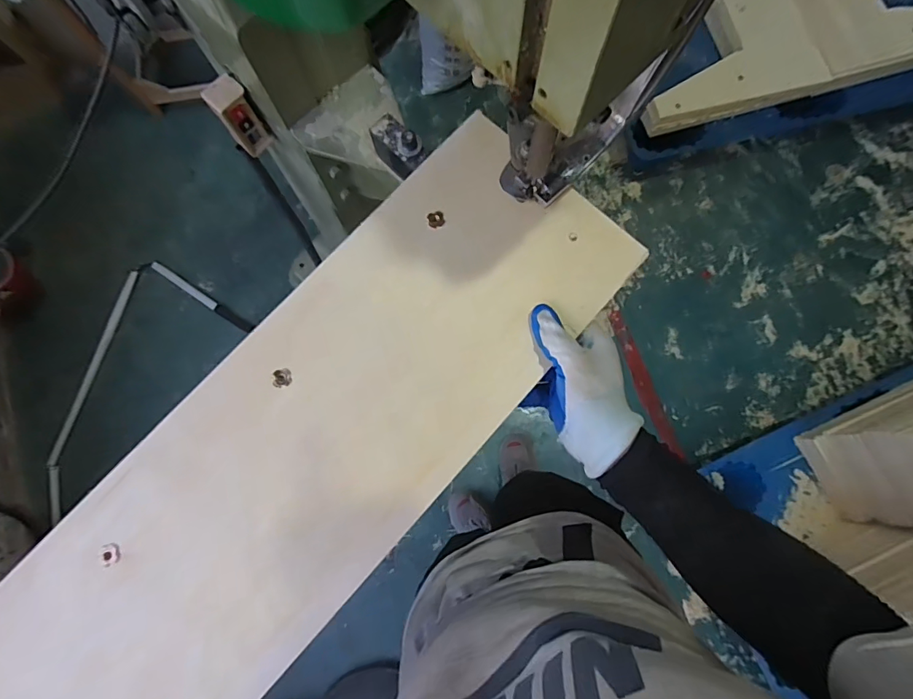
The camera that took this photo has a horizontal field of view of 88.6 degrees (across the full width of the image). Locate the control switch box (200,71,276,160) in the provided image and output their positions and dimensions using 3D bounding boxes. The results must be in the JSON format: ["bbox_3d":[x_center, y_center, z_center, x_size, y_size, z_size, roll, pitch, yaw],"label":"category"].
[{"bbox_3d":[-0.319,-0.343,0.695,0.048,0.117,0.038,-43,81,-7],"label":"control switch box"}]

